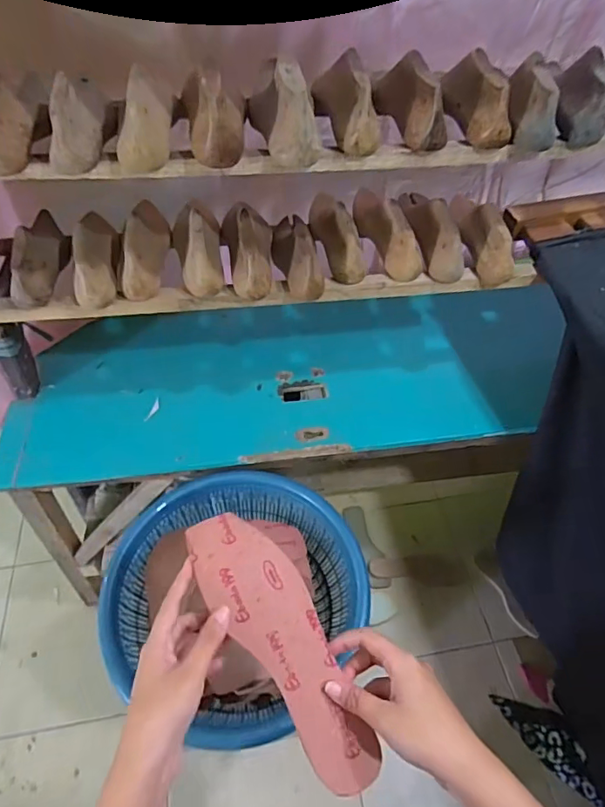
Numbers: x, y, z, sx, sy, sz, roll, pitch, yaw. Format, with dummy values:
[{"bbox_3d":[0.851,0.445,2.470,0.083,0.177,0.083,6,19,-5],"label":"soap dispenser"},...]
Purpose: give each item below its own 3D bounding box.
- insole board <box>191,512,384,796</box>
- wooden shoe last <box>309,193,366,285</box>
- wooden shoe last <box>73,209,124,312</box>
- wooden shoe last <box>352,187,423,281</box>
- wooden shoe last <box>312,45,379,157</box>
[{"bbox_3d":[-0.014,0.198,0.428,0.073,0.011,0.239,-34,73,-16],"label":"insole board"},{"bbox_3d":[0.056,-0.279,0.806,0.059,0.069,0.191,-8,51,-9],"label":"wooden shoe last"},{"bbox_3d":[-0.315,-0.245,0.763,0.058,0.075,0.236,-8,51,-9],"label":"wooden shoe last"},{"bbox_3d":[0.131,-0.299,0.816,0.058,0.069,0.236,-10,52,-10],"label":"wooden shoe last"},{"bbox_3d":[0.054,-0.385,0.627,0.047,0.073,0.172,-8,51,-9],"label":"wooden shoe last"}]

